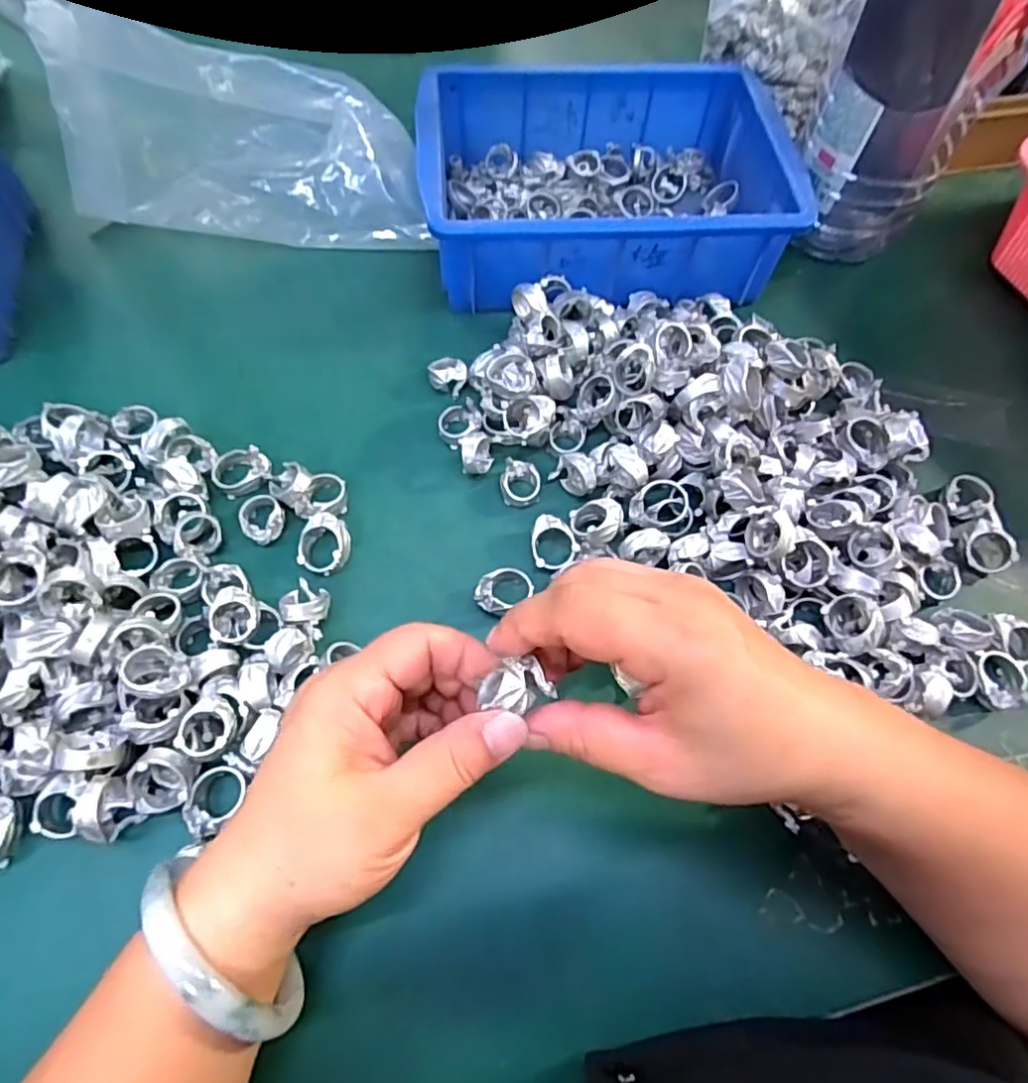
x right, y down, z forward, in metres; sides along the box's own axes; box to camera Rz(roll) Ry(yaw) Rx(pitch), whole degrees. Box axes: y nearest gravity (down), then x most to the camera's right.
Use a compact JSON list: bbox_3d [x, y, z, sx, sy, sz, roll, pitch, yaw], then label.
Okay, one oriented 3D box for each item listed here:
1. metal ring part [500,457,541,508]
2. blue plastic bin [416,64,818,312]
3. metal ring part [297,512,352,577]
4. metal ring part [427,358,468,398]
[{"bbox_3d":[0.004,-0.034,0.359,0.023,0.012,0.026,6,61,2],"label":"metal ring part"},{"bbox_3d":[0.061,-0.252,0.441,0.243,0.076,0.172,-3,64,-5],"label":"blue plastic bin"},{"bbox_3d":[-0.103,0.002,0.333,0.028,0.016,0.030,0,61,-1],"label":"metal ring part"},{"bbox_3d":[-0.041,-0.106,0.395,0.025,0.016,0.021,28,64,14],"label":"metal ring part"}]

